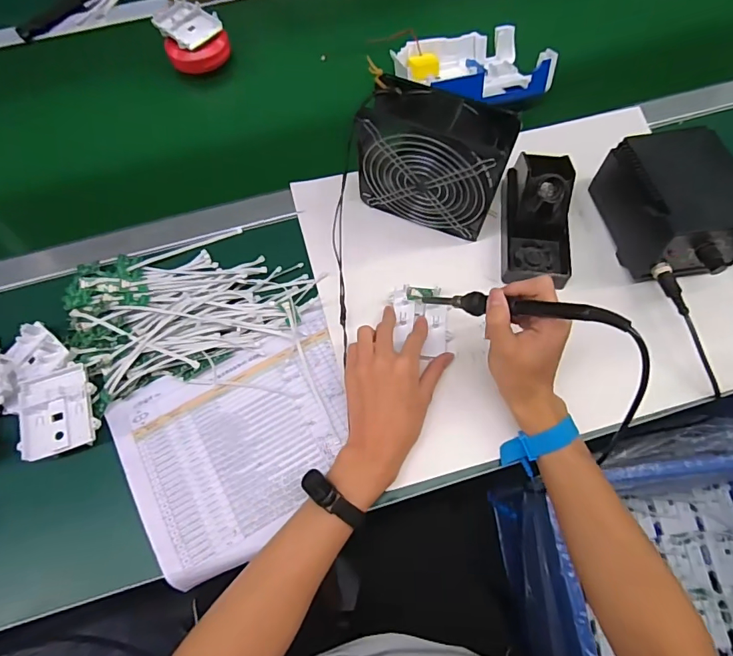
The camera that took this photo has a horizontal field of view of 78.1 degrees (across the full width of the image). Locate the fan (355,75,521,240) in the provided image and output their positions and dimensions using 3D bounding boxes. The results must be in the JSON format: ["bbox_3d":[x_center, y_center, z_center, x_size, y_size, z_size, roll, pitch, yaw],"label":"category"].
[{"bbox_3d":[0.069,-0.178,0.495,0.154,0.147,0.066,19,70,8],"label":"fan"}]

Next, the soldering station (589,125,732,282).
[{"bbox_3d":[0.347,-0.135,0.511,0.111,0.094,0.160,-12,69,-3],"label":"soldering station"}]

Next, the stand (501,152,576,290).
[{"bbox_3d":[0.202,-0.131,0.520,0.082,0.073,0.146,9,69,5],"label":"stand"}]

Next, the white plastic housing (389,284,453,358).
[{"bbox_3d":[0.058,-0.008,0.486,0.062,0.013,0.077,-1,69,1],"label":"white plastic housing"}]

